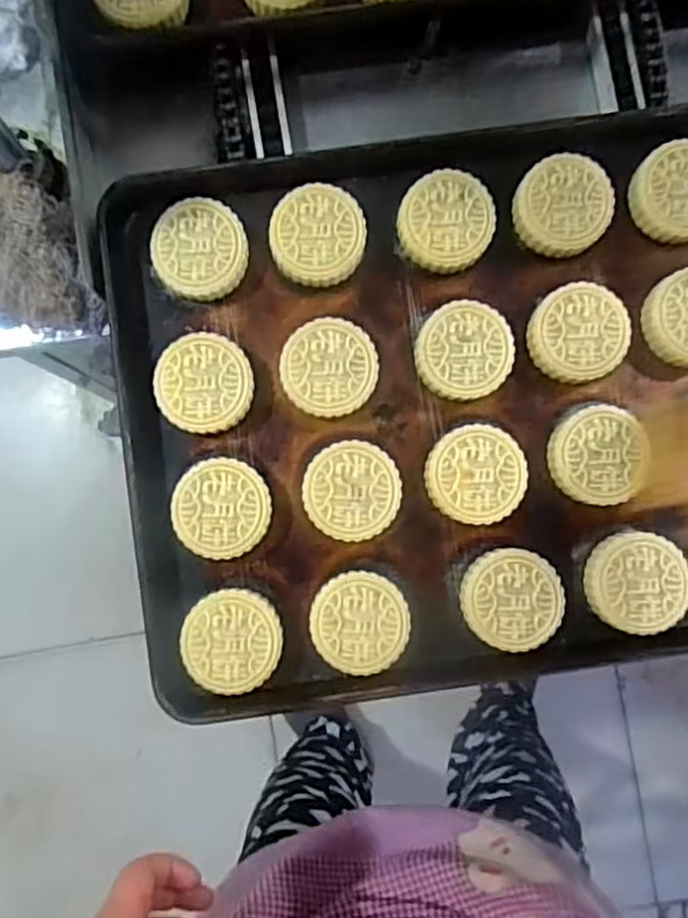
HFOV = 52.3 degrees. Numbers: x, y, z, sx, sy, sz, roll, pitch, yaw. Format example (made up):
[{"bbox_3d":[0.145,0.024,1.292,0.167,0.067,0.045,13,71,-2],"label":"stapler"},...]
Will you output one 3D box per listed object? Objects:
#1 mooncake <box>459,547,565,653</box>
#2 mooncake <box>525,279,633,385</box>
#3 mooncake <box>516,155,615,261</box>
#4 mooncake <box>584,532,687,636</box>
[{"bbox_3d":[0.122,0.102,0.508,0.069,0.018,0.070,7,89,-1],"label":"mooncake"},{"bbox_3d":[0.176,-0.094,0.524,0.069,0.021,0.070,-2,89,-1],"label":"mooncake"},{"bbox_3d":[0.165,-0.190,0.528,0.069,0.022,0.069,2,89,-1],"label":"mooncake"},{"bbox_3d":[0.212,0.089,0.505,0.068,0.022,0.069,6,89,-1],"label":"mooncake"}]

